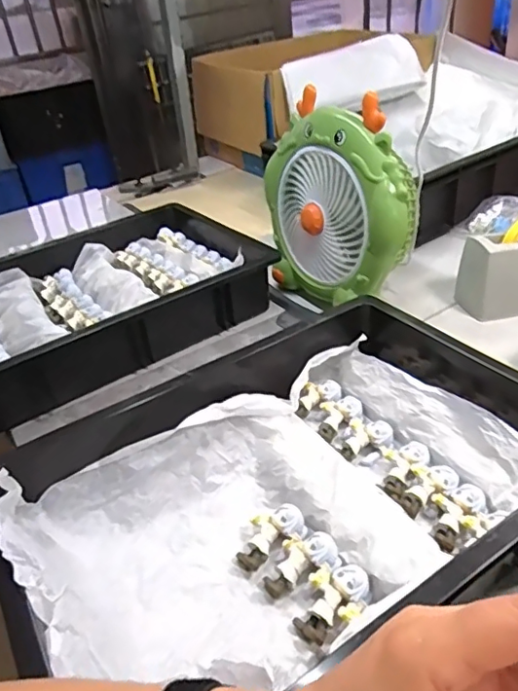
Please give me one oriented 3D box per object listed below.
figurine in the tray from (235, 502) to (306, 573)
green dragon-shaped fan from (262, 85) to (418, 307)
[{"bbox_3d":[0.006,0.154,0.446,0.062,0.020,0.035,-44,44,-11],"label":"figurine in the tray"},{"bbox_3d":[0.102,-0.178,0.714,0.103,0.242,0.229,-23,37,-23],"label":"green dragon-shaped fan"}]

